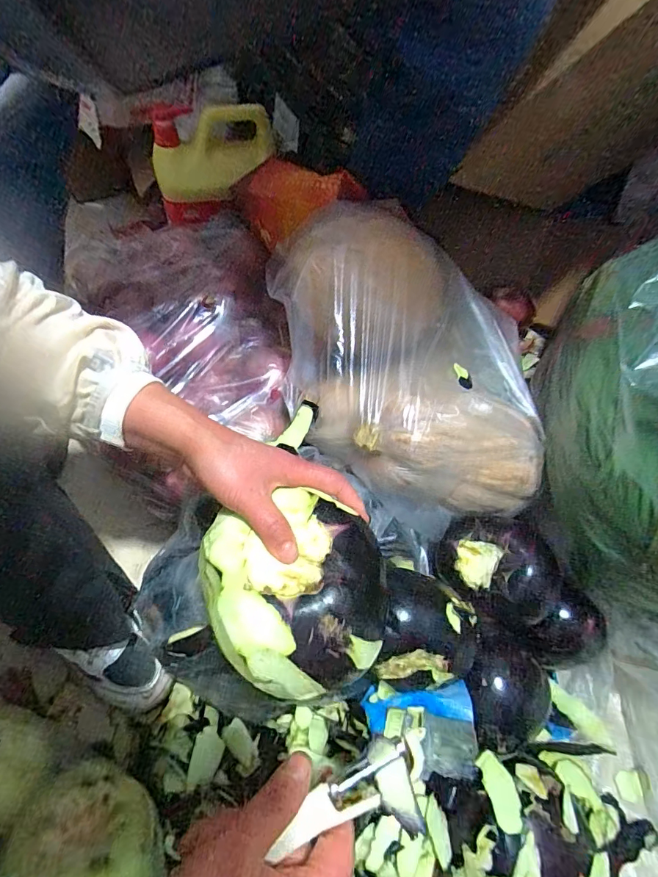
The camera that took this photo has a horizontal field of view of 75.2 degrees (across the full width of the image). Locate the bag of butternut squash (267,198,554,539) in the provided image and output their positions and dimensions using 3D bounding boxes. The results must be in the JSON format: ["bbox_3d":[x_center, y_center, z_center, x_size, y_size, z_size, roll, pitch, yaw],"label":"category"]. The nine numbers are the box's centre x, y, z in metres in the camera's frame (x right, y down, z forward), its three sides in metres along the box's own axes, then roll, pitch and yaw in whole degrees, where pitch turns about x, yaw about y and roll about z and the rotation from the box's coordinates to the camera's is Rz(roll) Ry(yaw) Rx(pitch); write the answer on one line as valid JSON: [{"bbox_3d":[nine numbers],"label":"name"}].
[{"bbox_3d":[0.103,-0.077,0.488,0.259,0.171,0.321,-15,60,-14],"label":"bag of butternut squash"}]

